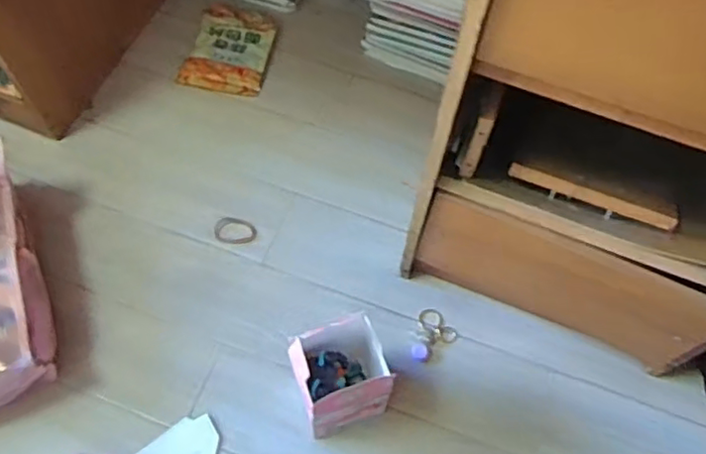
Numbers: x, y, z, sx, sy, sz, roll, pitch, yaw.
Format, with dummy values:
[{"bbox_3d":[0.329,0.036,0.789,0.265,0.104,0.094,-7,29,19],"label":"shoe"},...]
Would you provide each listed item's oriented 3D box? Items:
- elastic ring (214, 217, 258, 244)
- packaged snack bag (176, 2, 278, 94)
[{"bbox_3d":[-0.177,0.006,0.952,0.062,0.006,0.044,10,64,3],"label":"elastic ring"},{"bbox_3d":[-0.212,-0.316,1.110,0.136,0.021,0.186,10,64,3],"label":"packaged snack bag"}]

